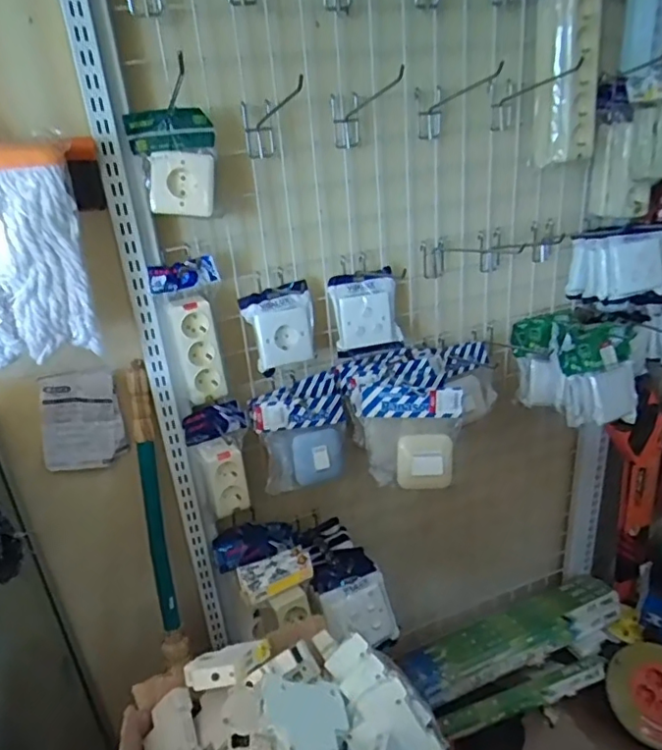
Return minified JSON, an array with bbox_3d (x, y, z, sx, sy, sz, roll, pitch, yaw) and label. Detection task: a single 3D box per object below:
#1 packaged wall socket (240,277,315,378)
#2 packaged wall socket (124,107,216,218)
[{"bbox_3d":[-0.075,-0.078,0.915,0.110,0.118,0.049,-19,29,-28],"label":"packaged wall socket"},{"bbox_3d":[-0.203,-0.277,0.762,0.106,0.123,0.040,-9,25,-7],"label":"packaged wall socket"}]

